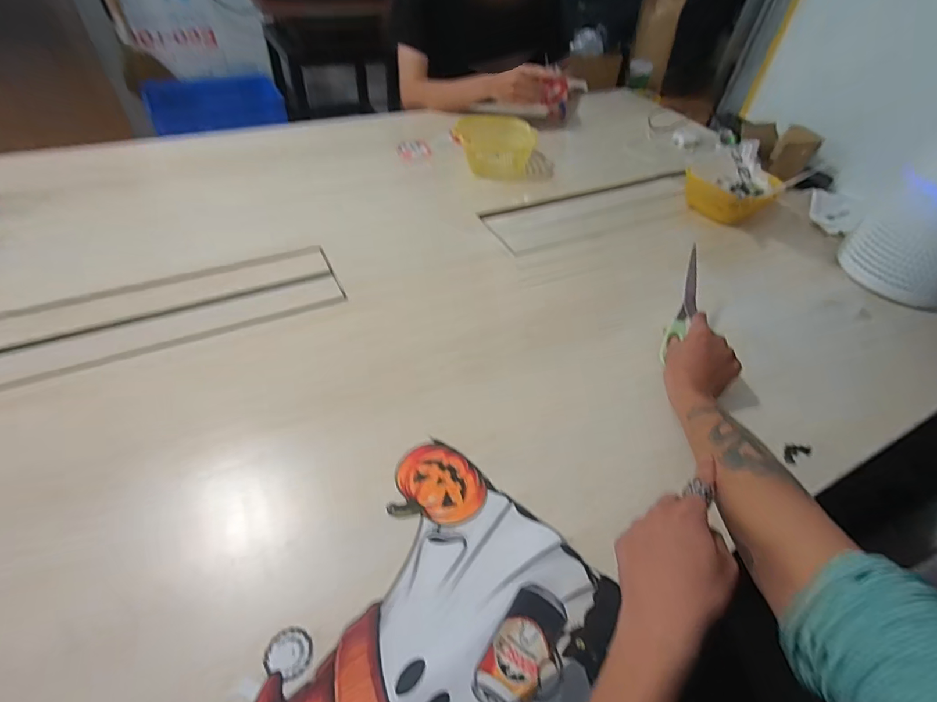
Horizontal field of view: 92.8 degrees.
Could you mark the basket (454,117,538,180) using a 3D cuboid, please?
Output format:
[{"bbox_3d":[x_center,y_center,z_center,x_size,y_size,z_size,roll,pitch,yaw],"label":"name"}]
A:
[{"bbox_3d":[0.056,-0.454,1.003,0.184,0.075,0.160,7,47,1],"label":"basket"}]

